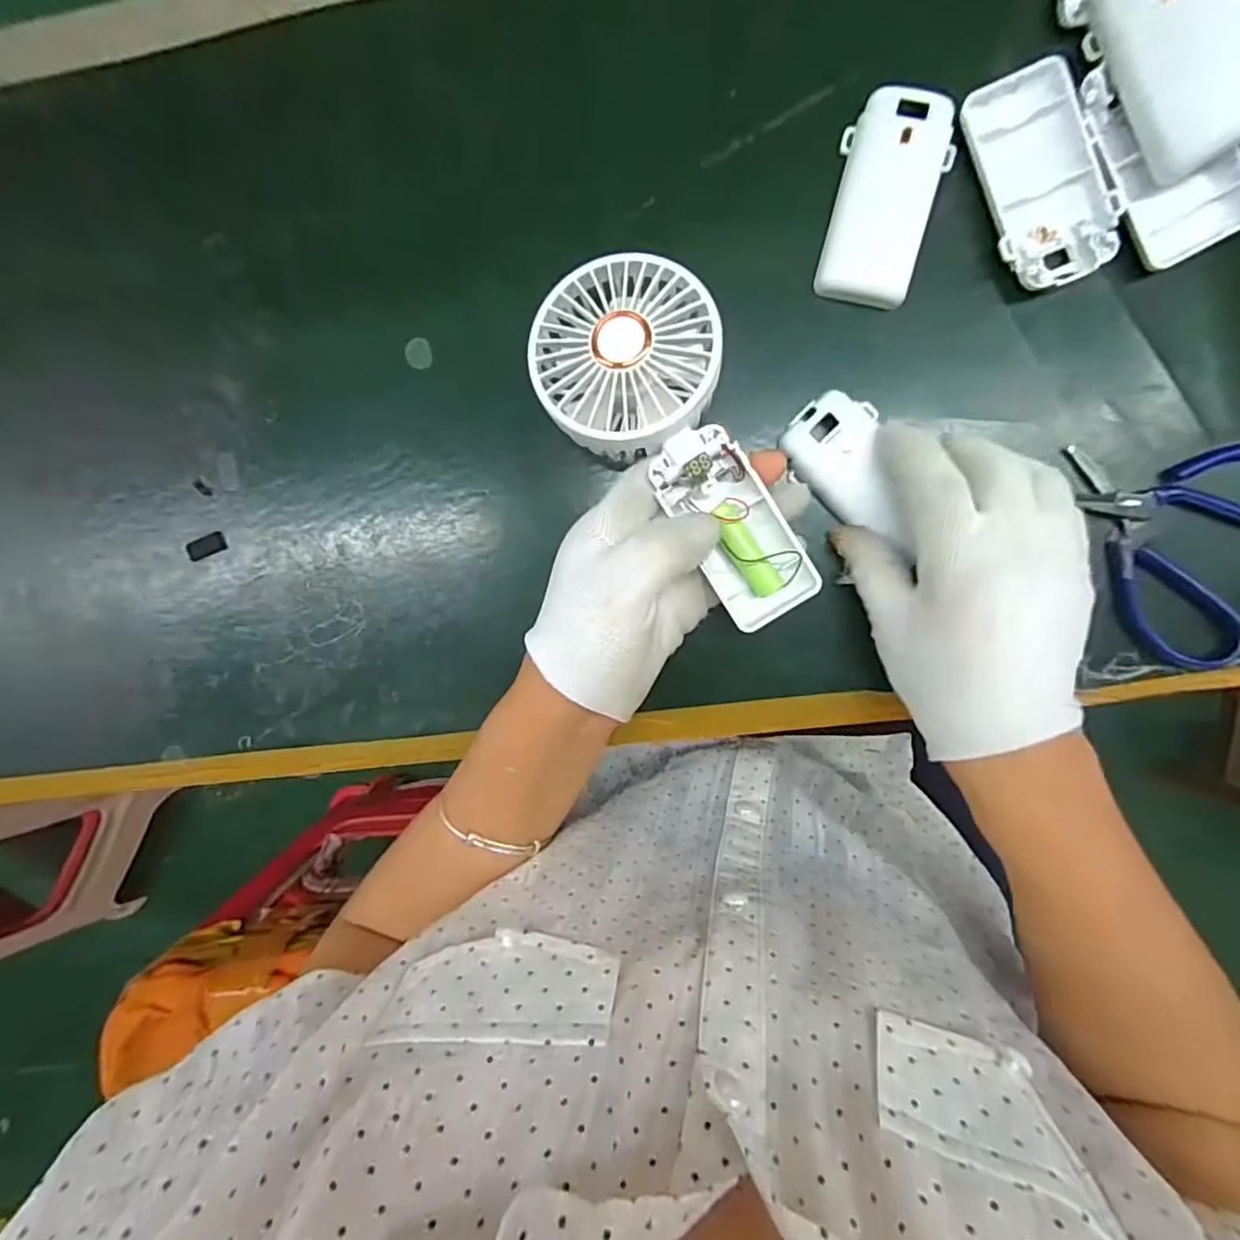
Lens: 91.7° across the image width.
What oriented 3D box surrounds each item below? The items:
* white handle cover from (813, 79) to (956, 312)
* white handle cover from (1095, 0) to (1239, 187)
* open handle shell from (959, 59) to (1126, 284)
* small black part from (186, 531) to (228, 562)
[{"bbox_3d":[0.128,-0.204,0.292,0.048,0.017,0.088,16,97,3],"label":"white handle cover"},{"bbox_3d":[0.241,-0.245,0.256,0.044,0.016,0.092,-20,98,48],"label":"white handle cover"},{"bbox_3d":[0.198,-0.207,0.285,0.049,0.016,0.095,-20,94,7],"label":"open handle shell"},{"bbox_3d":[-0.241,-0.043,0.351,0.024,0.004,0.012,-19,94,7],"label":"small black part"}]

